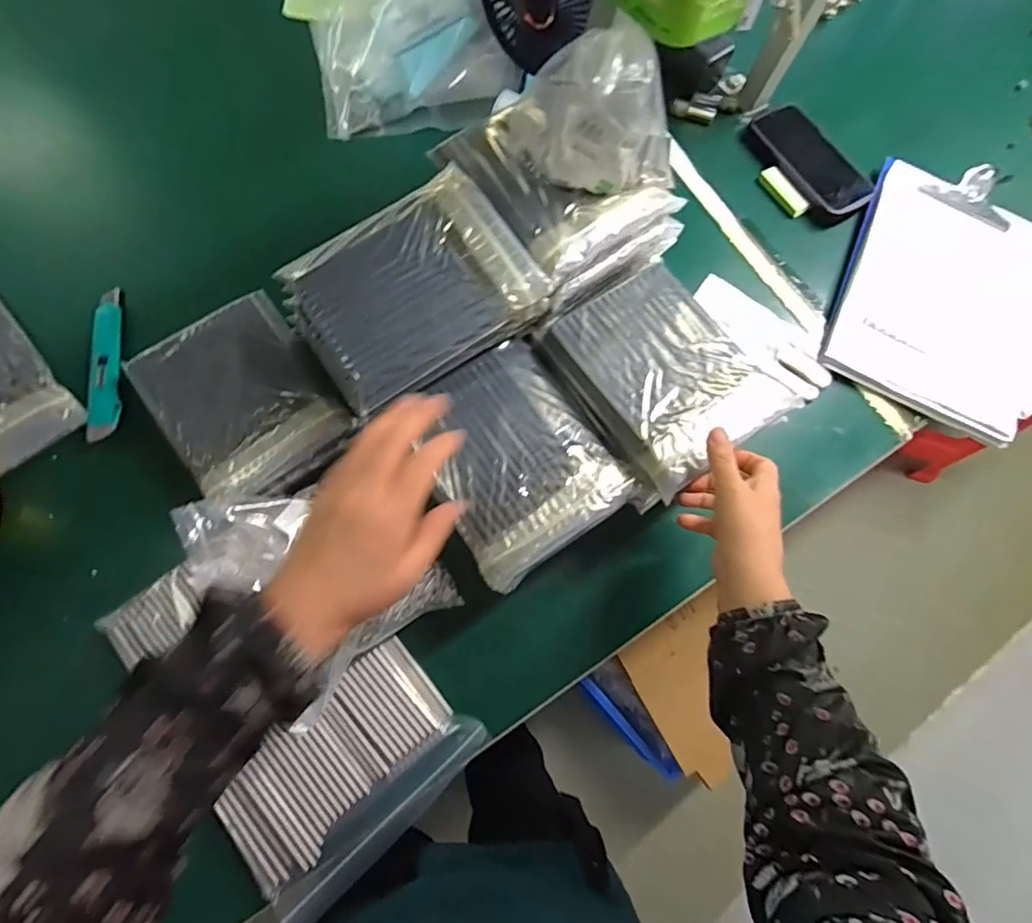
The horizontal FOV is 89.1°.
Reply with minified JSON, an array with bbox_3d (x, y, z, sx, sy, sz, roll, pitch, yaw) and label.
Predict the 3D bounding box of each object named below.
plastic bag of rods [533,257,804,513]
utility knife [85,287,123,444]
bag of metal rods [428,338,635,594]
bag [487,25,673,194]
[{"bbox_3d":[0.131,-0.080,0.461,0.144,0.030,0.182,-31,74,-14],"label":"plastic bag of rods"},{"bbox_3d":[-0.406,-0.101,0.518,0.024,0.008,0.168,-9,75,-8],"label":"utility knife"},{"bbox_3d":[-0.002,-0.008,0.445,0.145,0.024,0.175,-31,78,-13],"label":"bag of metal rods"},{"bbox_3d":[0.064,-0.267,0.409,0.145,0.106,0.050,-6,74,-7],"label":"bag"}]

